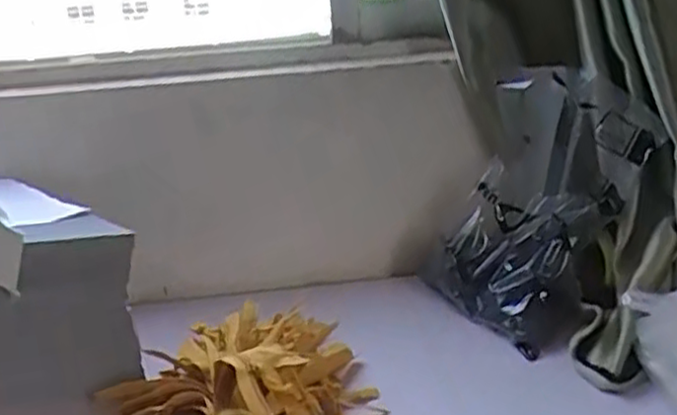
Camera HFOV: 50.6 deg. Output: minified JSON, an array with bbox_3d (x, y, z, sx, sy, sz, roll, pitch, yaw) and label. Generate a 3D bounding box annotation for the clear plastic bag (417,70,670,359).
[{"bbox_3d":[0.239,-0.006,0.918,0.191,0.287,0.248,-16,22,-32],"label":"clear plastic bag"}]

